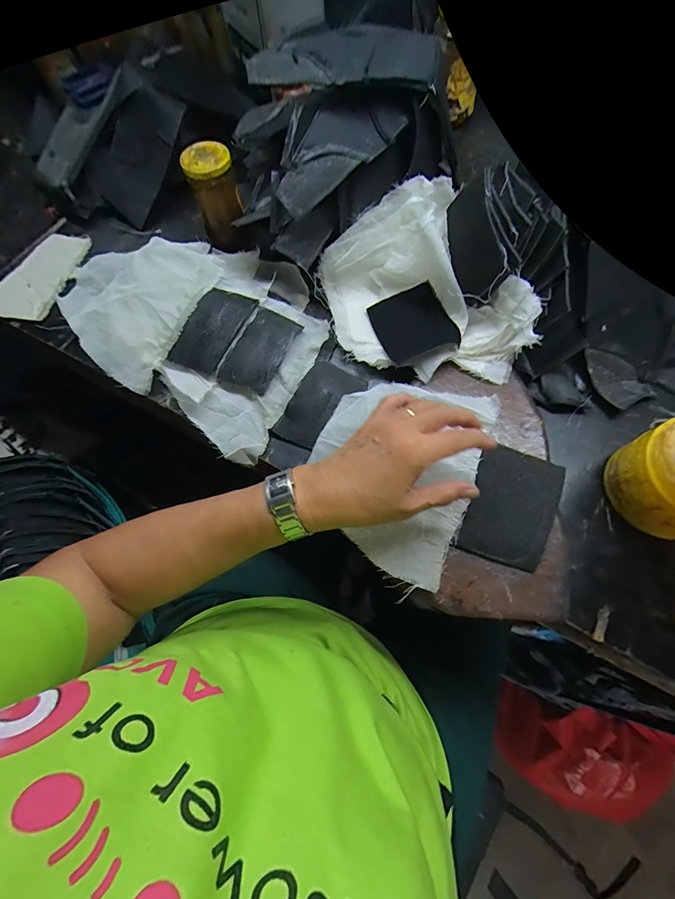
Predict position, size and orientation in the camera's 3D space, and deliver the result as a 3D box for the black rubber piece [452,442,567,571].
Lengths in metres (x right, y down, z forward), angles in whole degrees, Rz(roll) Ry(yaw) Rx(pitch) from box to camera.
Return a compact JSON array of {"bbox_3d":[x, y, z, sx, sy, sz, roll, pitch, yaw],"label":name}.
[{"bbox_3d":[0.161,0.053,0.338,0.073,0.010,0.106,21,70,11],"label":"black rubber piece"}]

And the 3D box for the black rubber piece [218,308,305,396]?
[{"bbox_3d":[-0.088,-0.117,0.423,0.060,0.011,0.103,26,71,12],"label":"black rubber piece"}]

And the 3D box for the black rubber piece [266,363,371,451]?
[{"bbox_3d":[-0.020,-0.051,0.407,0.060,0.015,0.105,29,72,13],"label":"black rubber piece"}]

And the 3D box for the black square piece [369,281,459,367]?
[{"bbox_3d":[0.086,-0.141,0.415,0.078,0.012,0.100,-24,59,7],"label":"black square piece"}]

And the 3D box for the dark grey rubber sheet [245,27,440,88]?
[{"bbox_3d":[0.005,-0.373,0.351,0.181,0.031,0.036,1,68,3],"label":"dark grey rubber sheet"}]

